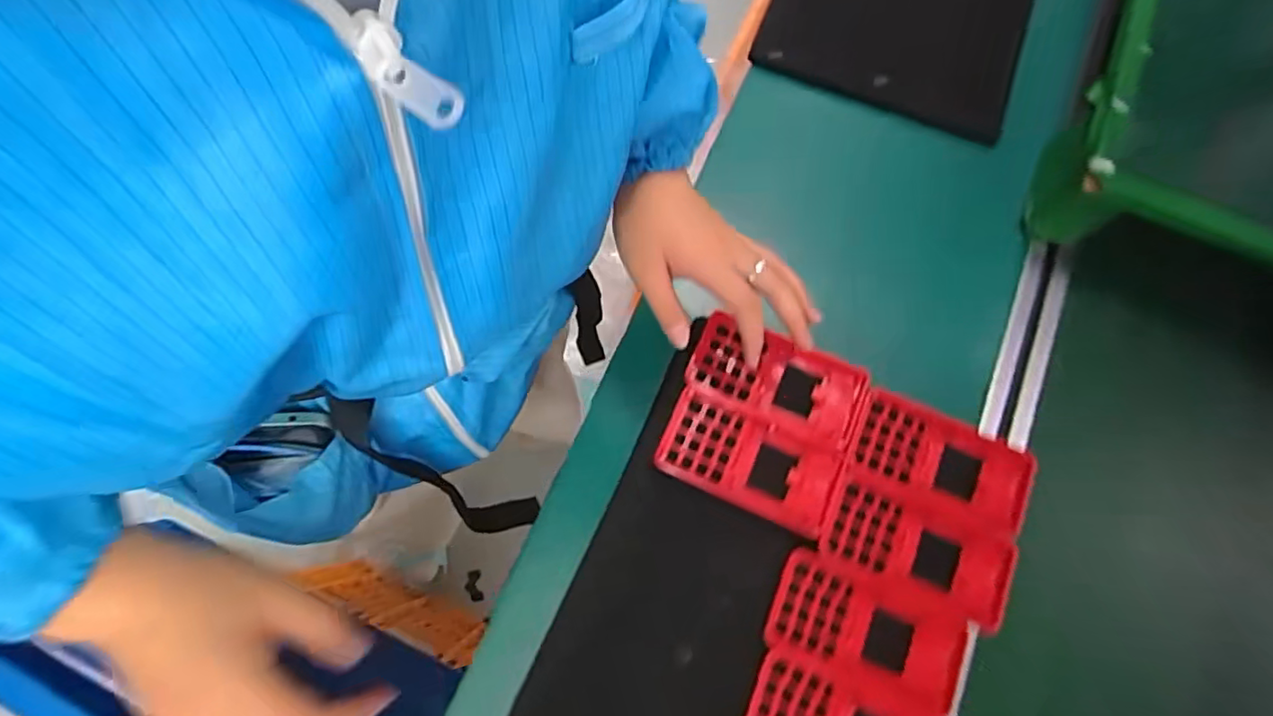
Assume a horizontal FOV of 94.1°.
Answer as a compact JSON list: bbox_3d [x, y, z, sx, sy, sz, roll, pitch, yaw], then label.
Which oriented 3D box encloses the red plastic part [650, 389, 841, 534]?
[{"bbox_3d":[0.079,0.072,0.416,0.121,0.007,0.063,24,76,3],"label":"red plastic part"}]

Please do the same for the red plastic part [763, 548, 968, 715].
[{"bbox_3d":[0.150,0.179,0.388,0.123,0.009,0.063,24,76,3],"label":"red plastic part"}]

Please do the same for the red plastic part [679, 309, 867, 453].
[{"bbox_3d":[0.101,0.016,0.434,0.122,0.017,0.067,23,78,5],"label":"red plastic part"}]

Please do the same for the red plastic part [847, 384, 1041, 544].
[{"bbox_3d":[0.210,0.072,0.412,0.116,0.015,0.070,24,76,3],"label":"red plastic part"}]

